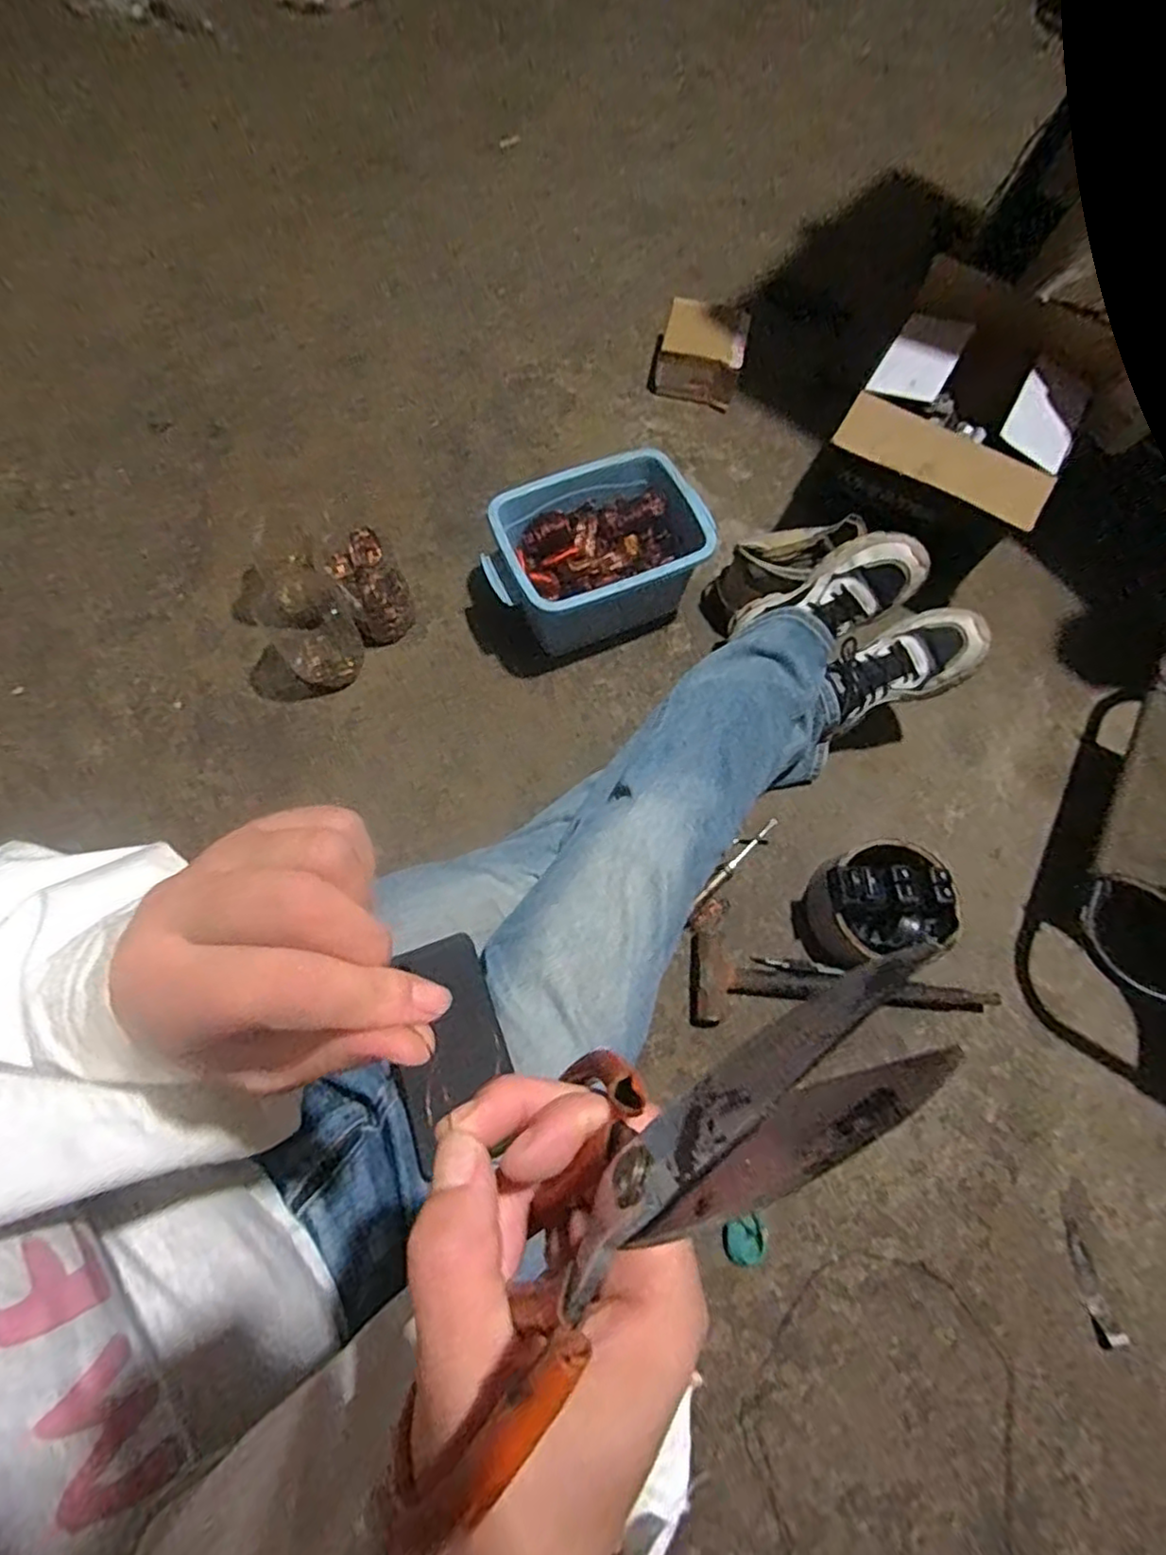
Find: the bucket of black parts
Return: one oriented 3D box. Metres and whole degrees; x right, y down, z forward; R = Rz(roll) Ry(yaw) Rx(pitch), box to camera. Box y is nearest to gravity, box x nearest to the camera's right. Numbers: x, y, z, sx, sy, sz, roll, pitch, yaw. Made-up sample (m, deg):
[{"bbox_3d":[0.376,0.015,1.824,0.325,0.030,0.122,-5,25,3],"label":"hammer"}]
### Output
[{"bbox_3d":[0.341,0.146,0.756,0.127,0.127,0.130,1,71,-2],"label":"bucket of black parts"}]

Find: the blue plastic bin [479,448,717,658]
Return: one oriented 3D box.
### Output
[{"bbox_3d":[0.011,-0.294,0.899,0.281,0.159,0.196,-22,73,-9],"label":"blue plastic bin"}]

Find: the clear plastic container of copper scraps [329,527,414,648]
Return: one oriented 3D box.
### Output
[{"bbox_3d":[-0.293,-0.264,0.924,0.085,0.123,0.103,-21,73,-9],"label":"clear plastic container of copper scraps"}]

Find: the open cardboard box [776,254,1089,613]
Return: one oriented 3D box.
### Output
[{"bbox_3d":[0.463,-0.426,0.862,0.274,0.249,0.222,35,73,10],"label":"open cardboard box"}]

